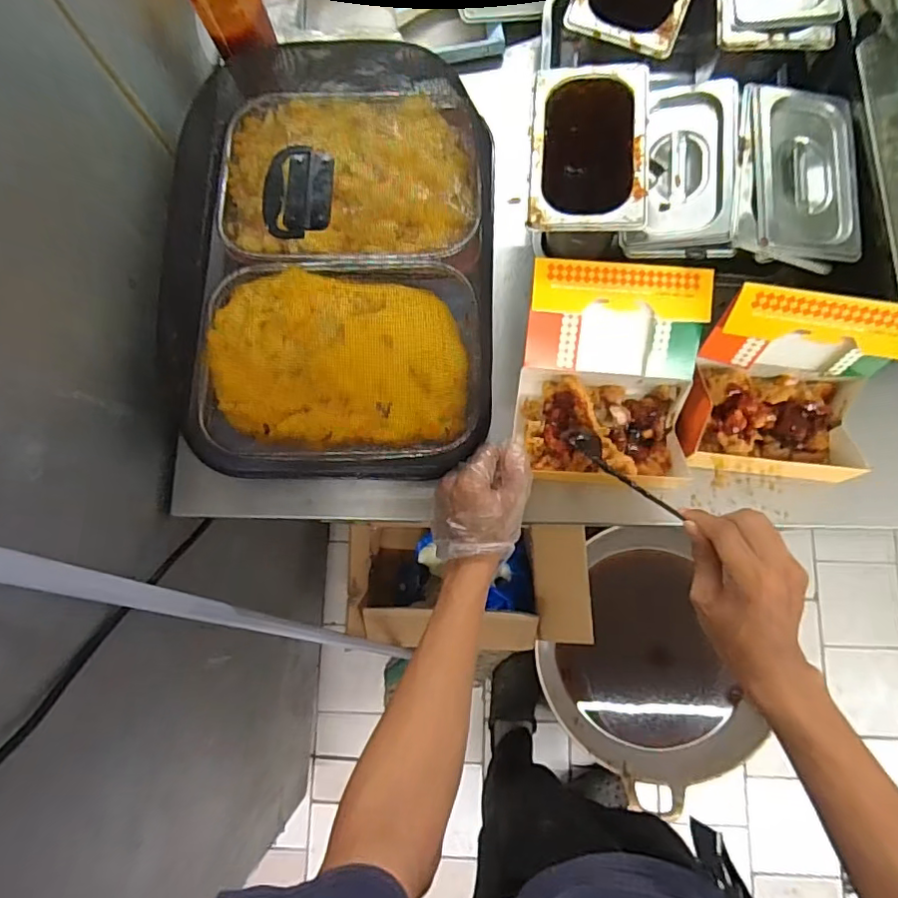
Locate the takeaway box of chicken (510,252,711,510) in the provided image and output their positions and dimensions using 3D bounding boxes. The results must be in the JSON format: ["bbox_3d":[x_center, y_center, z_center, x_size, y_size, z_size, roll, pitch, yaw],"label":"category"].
[{"bbox_3d":[0.166,-0.072,0.594,0.176,0.096,0.208,5,81,2],"label":"takeaway box of chicken"}]

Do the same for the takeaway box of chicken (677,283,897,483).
[{"bbox_3d":[0.341,-0.053,0.566,0.177,0.155,0.135,9,81,3],"label":"takeaway box of chicken"}]

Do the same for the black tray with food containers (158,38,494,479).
[{"bbox_3d":[-0.136,-0.238,0.643,0.371,0.110,0.533,1,81,2],"label":"black tray with food containers"}]

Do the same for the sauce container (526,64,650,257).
[{"bbox_3d":[0.137,-0.289,0.608,0.108,0.136,0.187,3,81,2],"label":"sauce container"}]

